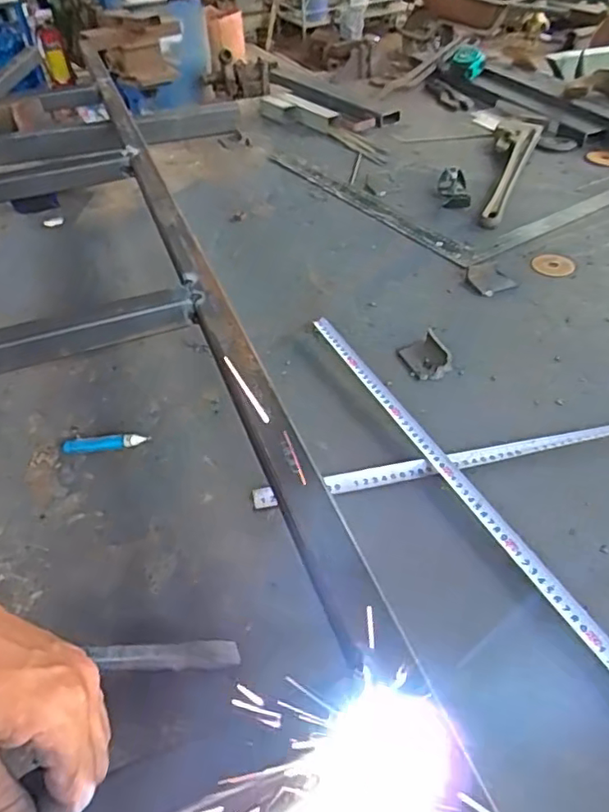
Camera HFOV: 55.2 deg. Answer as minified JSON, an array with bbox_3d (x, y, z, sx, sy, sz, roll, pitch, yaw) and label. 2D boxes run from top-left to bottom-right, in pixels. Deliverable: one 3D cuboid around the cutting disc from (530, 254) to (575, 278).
[{"bbox_3d":[0.394,-0.223,0.925,0.065,0.004,0.060,-4,52,5],"label":"cutting disc"}]

